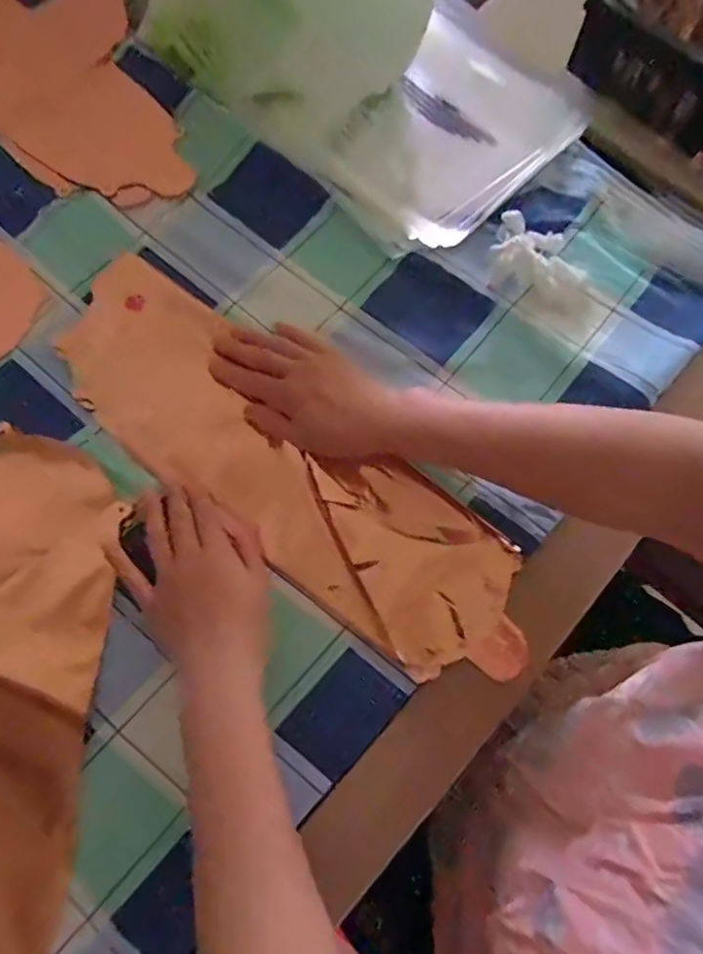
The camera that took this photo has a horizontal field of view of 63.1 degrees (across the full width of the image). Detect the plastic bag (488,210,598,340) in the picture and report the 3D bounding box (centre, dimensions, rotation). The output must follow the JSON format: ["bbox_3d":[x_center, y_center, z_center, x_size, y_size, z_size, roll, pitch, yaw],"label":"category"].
[{"bbox_3d":[0.163,-0.171,0.481,0.106,0.019,0.081,30,74,8],"label":"plastic bag"}]

